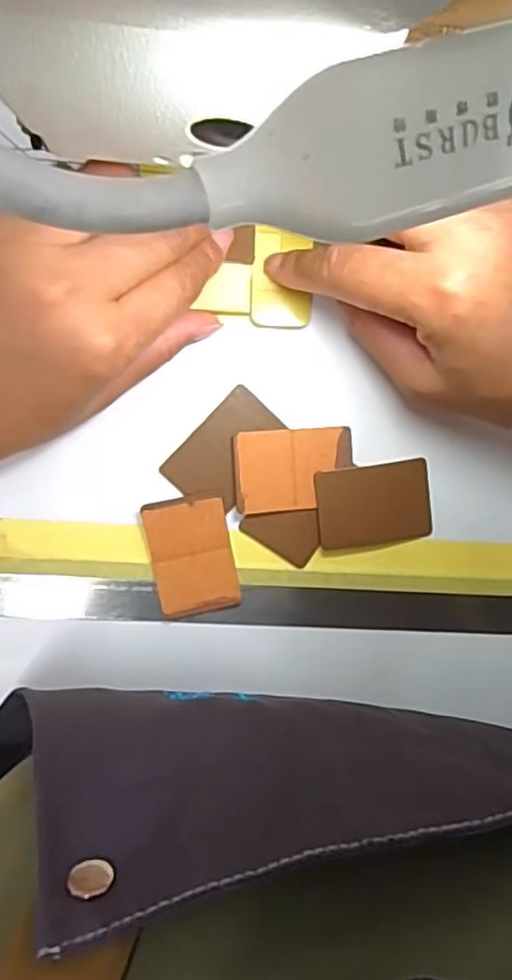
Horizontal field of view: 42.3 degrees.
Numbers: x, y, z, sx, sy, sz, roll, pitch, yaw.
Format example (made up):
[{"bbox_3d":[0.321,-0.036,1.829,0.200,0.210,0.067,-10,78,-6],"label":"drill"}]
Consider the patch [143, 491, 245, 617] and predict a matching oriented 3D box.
[{"bbox_3d":[-0.027,0.029,0.288,0.035,0.004,0.052,-10,98,-4],"label":"patch"}]

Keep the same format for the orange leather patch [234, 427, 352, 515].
[{"bbox_3d":[0.016,-0.009,0.287,0.051,0.005,0.035,-4,98,-5],"label":"orange leather patch"}]

